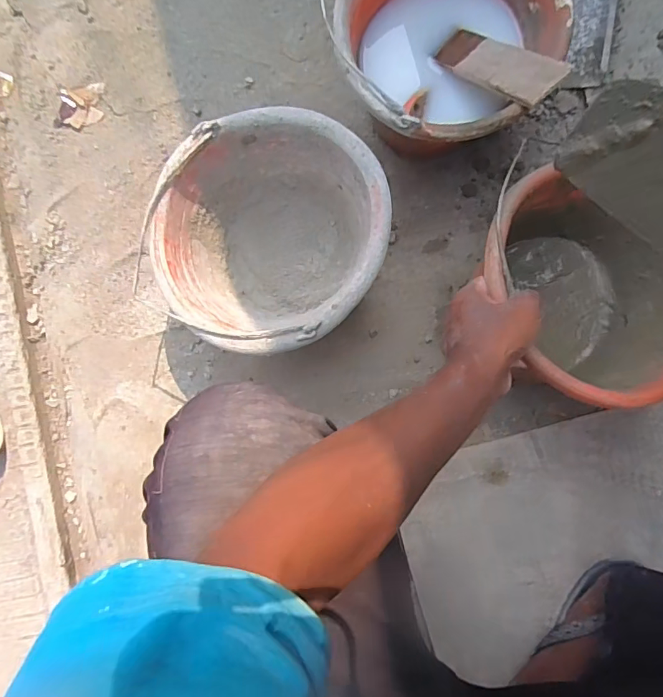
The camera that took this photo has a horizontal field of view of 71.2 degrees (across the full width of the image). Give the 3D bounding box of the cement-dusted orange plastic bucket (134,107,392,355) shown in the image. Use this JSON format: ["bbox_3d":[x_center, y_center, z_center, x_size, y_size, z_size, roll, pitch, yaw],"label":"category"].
[{"bbox_3d":[-0.063,-0.117,0.558,0.240,0.175,0.243,0,86,4],"label":"cement-dusted orange plastic bucket"}]

